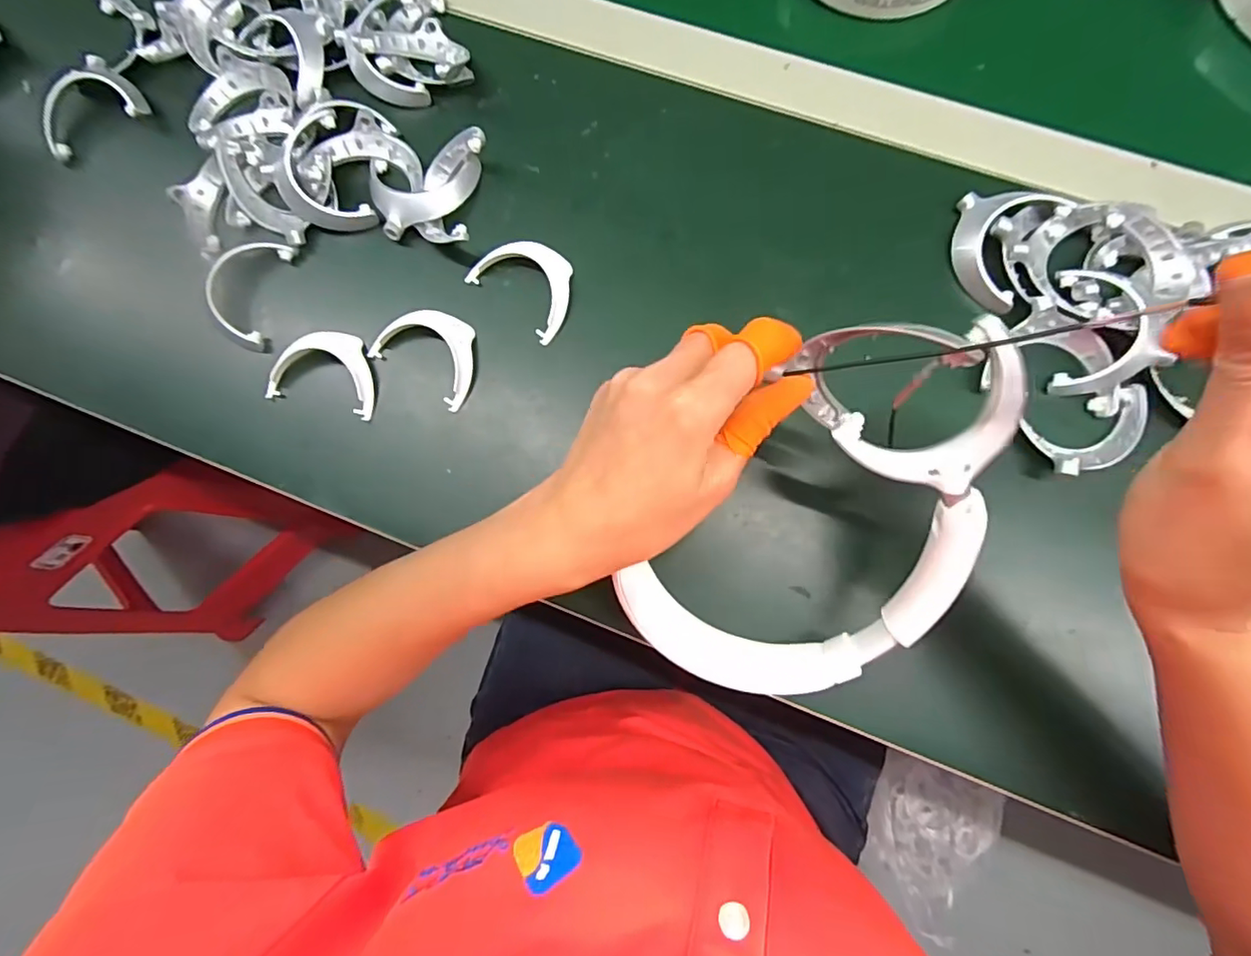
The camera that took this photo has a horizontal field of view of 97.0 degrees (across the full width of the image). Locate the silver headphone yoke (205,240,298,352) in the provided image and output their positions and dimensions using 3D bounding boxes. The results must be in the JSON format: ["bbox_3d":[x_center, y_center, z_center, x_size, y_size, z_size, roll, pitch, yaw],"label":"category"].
[{"bbox_3d":[-0.246,-0.121,0.355,0.043,0.012,0.073,13,83,5],"label":"silver headphone yoke"}]

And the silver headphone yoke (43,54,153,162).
[{"bbox_3d":[-0.368,-0.259,0.379,0.070,0.020,0.068,-23,82,0],"label":"silver headphone yoke"}]

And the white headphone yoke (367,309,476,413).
[{"bbox_3d":[-0.121,-0.081,0.342,0.069,0.017,0.050,35,85,7],"label":"white headphone yoke"}]

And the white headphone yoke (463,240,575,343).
[{"bbox_3d":[-0.060,-0.124,0.348,0.067,0.016,0.049,43,86,7],"label":"white headphone yoke"}]

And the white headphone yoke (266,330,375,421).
[{"bbox_3d":[-0.187,-0.069,0.346,0.067,0.012,0.050,15,83,5],"label":"white headphone yoke"}]

